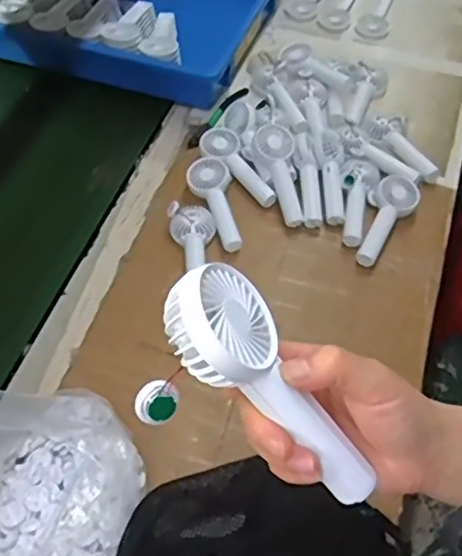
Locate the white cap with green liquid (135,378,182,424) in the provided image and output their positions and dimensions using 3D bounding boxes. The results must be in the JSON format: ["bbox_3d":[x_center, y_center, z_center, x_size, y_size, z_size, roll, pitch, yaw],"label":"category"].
[{"bbox_3d":[-0.036,0.061,0.318,0.022,0.008,0.019,-17,57,-13],"label":"white cap with green liquid"}]

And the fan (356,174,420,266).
[{"bbox_3d":[0.211,-0.085,0.854,0.053,0.029,0.160,22,58,12],"label":"fan"}]

